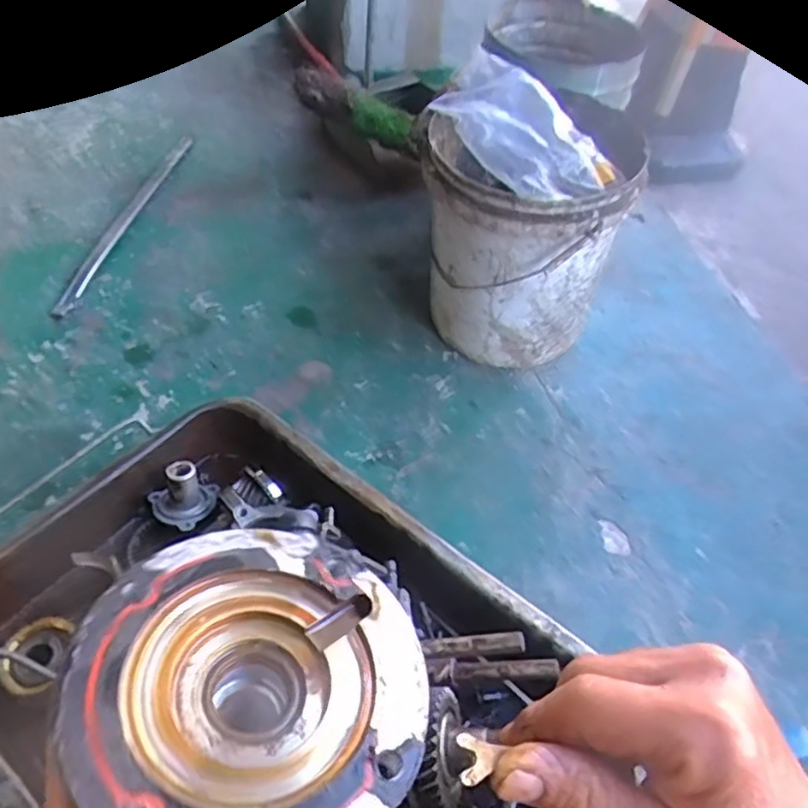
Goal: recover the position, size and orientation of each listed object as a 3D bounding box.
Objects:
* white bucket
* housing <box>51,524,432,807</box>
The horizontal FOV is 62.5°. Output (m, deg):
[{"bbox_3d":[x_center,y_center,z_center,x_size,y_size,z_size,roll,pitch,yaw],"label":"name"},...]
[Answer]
[{"bbox_3d":[0.159,-0.260,0.995,0.264,0.373,0.289,2,50,-3],"label":"white bucket"},{"bbox_3d":[-0.052,0.104,0.230,0.112,0.051,0.112,10,40,-9],"label":"housing"}]

